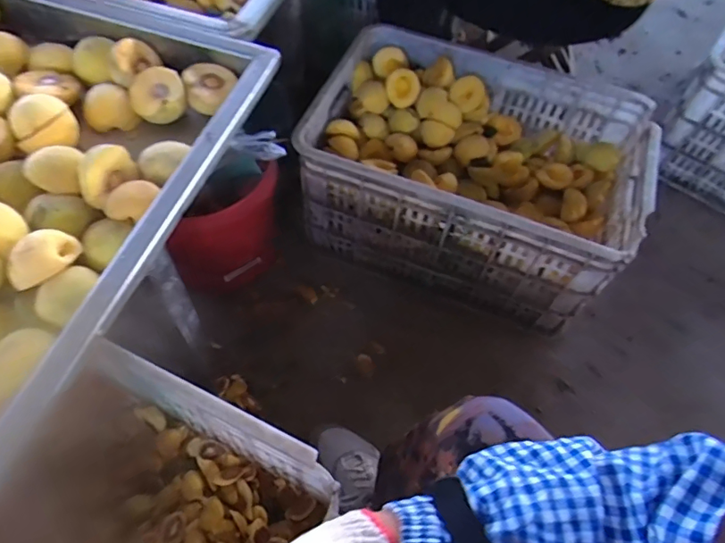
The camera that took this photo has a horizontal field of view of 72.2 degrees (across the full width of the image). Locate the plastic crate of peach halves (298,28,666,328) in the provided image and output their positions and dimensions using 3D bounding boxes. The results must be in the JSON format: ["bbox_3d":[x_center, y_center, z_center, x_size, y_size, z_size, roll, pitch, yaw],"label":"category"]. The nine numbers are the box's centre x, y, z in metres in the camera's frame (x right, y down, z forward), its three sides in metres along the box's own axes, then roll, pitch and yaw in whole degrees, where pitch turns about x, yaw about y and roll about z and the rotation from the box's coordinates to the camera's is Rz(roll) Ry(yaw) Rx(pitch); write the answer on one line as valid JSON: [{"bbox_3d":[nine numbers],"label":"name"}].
[{"bbox_3d":[0.189,-0.175,0.887,0.516,0.250,0.355,19,60,7],"label":"plastic crate of peach halves"}]

